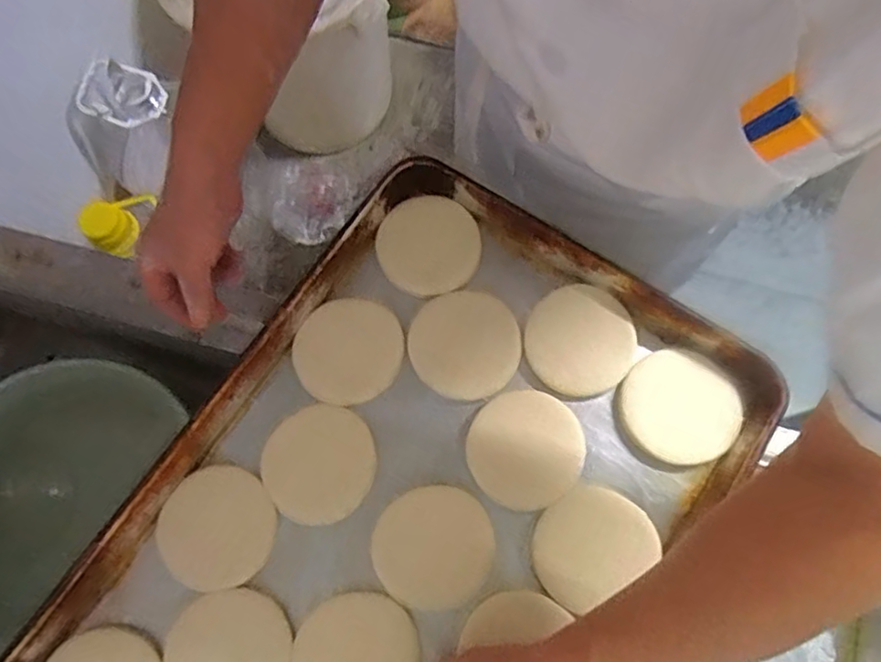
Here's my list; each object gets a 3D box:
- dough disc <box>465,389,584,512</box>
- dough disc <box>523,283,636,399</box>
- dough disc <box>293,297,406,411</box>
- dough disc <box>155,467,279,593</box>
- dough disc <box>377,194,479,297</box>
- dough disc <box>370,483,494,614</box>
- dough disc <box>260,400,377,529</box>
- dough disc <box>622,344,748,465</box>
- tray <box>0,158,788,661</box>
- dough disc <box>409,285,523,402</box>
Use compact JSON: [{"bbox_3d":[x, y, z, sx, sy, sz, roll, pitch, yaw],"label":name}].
[{"bbox_3d":[0.074,0.103,0.541,0.097,0.007,0.100,-1,73,4],"label":"dough disc"},{"bbox_3d":[0.127,0.007,0.559,0.095,0.017,0.096,-1,73,4],"label":"dough disc"},{"bbox_3d":[-0.085,0.017,0.567,0.096,0.007,0.100,-1,73,4],"label":"dough disc"},{"bbox_3d":[-0.193,0.168,0.531,0.096,0.011,0.095,-1,73,4],"label":"dough disc"},{"bbox_3d":[-0.012,-0.084,0.605,0.099,0.006,0.100,24,76,11],"label":"dough disc"},{"bbox_3d":[-0.008,0.181,0.518,0.096,0.013,0.099,-1,73,4],"label":"dough disc"},{"bbox_3d":[-0.106,0.115,0.542,0.096,0.014,0.099,-1,73,4],"label":"dough disc"},{"bbox_3d":[0.213,0.066,0.545,0.100,0.018,0.094,-1,73,4],"label":"dough disc"},{"bbox_3d":[-0.037,0.177,0.517,0.399,0.059,0.604,33,78,10],"label":"tray"},{"bbox_3d":[0.023,0.011,0.573,0.101,0.009,0.100,-1,73,4],"label":"dough disc"}]

